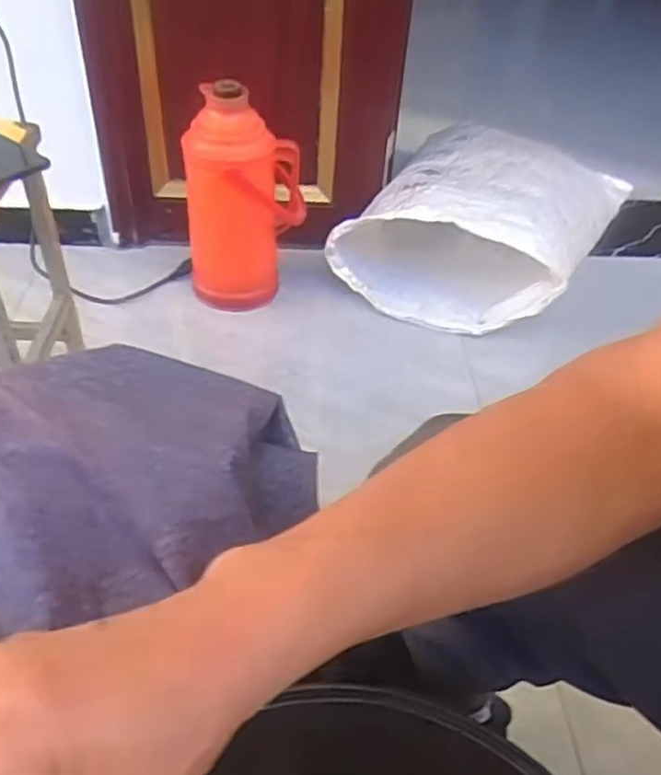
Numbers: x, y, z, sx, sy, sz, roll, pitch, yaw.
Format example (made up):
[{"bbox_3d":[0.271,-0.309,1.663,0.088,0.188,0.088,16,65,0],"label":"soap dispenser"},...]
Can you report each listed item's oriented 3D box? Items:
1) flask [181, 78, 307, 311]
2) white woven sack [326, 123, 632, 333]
[{"bbox_3d":[-0.144,-0.327,1.231,0.189,0.359,0.163,9,43,5],"label":"flask"},{"bbox_3d":[0.351,-0.385,1.459,0.406,0.210,0.747,23,46,19],"label":"white woven sack"}]

